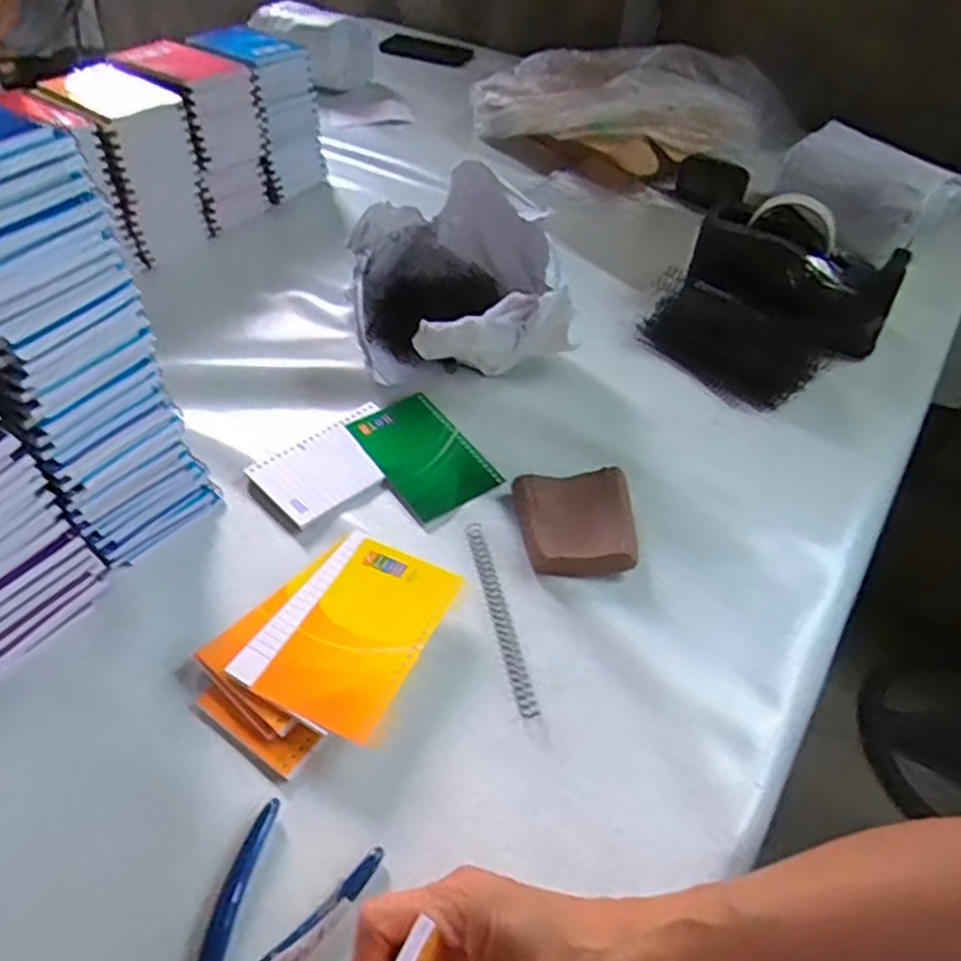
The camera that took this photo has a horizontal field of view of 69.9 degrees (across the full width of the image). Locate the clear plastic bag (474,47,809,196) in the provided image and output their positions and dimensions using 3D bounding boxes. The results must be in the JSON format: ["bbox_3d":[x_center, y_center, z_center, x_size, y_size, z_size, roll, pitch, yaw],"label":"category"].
[{"bbox_3d":[0.220,-0.529,0.979,0.469,0.108,0.259,12,46,11],"label":"clear plastic bag"}]

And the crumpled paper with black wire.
[{"bbox_3d":[-0.029,-0.184,0.633,0.180,0.141,0.196,-13,49,-15],"label":"crumpled paper with black wire"}]

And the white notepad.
[{"bbox_3d":[-0.119,-0.017,0.564,0.121,0.010,0.079,-33,56,-30],"label":"white notepad"}]

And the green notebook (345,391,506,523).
[{"bbox_3d":[-0.048,-0.026,0.575,0.078,0.006,0.127,-27,53,-26],"label":"green notebook"}]

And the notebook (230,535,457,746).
[{"bbox_3d":[-0.082,0.093,0.442,0.096,0.004,0.129,21,49,17],"label":"notebook"}]

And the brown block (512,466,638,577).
[{"bbox_3d":[0.072,0.032,0.521,0.085,0.017,0.091,1,46,-2],"label":"brown block"}]

